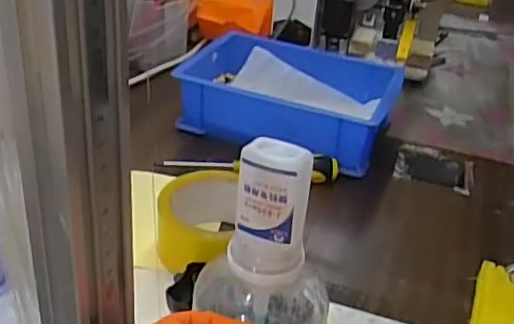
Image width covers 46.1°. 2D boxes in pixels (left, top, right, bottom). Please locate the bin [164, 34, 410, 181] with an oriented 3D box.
[{"bbox_3d":[0.040,-0.078,0.734,0.239,0.073,0.181,15,33,14],"label":"bin"}]

